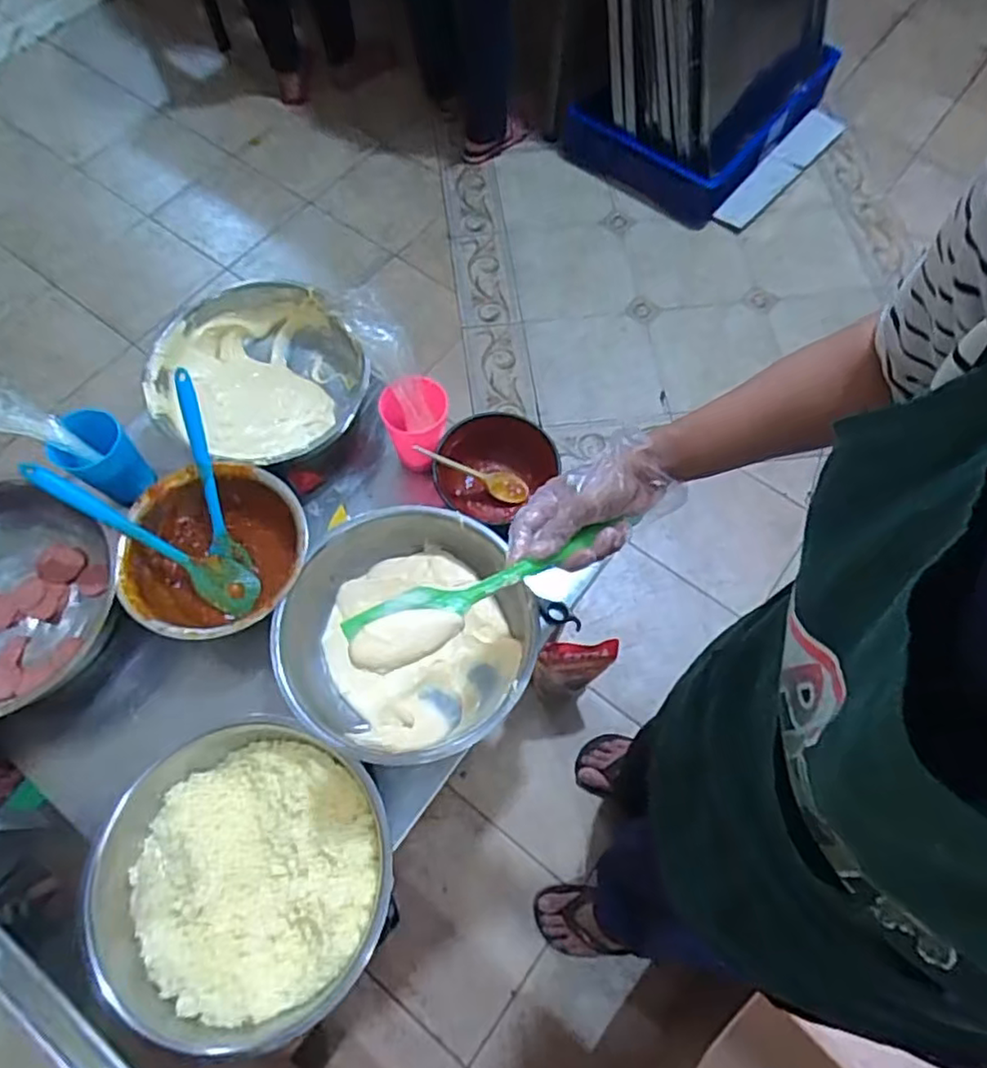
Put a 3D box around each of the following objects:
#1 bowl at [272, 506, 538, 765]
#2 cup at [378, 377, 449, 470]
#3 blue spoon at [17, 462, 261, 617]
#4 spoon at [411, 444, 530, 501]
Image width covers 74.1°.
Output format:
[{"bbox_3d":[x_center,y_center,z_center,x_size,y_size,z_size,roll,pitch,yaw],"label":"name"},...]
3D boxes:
[{"bbox_3d":[-0.093,0.105,0.692,0.246,0.081,0.257,0,66,-1],"label":"bowl"},{"bbox_3d":[-0.088,-0.124,0.770,0.074,0.102,0.075,0,66,-1],"label":"cup"},{"bbox_3d":[-0.373,0.007,0.701,0.257,0.027,0.051,33,68,-14],"label":"blue spoon"},{"bbox_3d":[-0.026,-0.073,0.770,0.151,0.021,0.034,20,63,-30],"label":"spoon"}]

